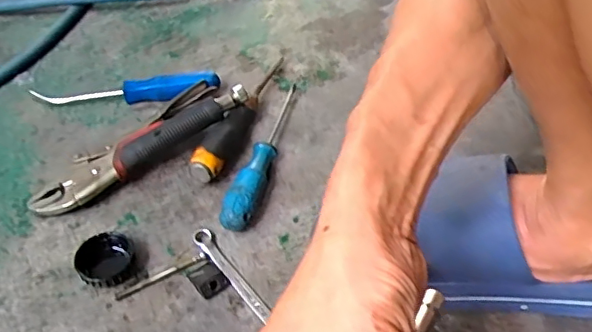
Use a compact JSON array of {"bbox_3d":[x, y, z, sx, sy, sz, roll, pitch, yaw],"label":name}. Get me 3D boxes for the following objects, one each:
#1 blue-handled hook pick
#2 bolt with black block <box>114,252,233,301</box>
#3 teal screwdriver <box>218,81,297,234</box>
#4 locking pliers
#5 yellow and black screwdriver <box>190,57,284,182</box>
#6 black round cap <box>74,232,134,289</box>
[{"bbox_3d":[-0.181,-0.079,0.590,0.196,0.026,0.037,-1,46,-1],"label":"blue-handled hook pick"},{"bbox_3d":[-0.097,0.094,0.435,0.079,0.014,0.041,-22,50,-20],"label":"bolt with black block"},{"bbox_3d":[-0.031,-0.016,0.528,0.027,0.027,0.193,9,47,9],"label":"teal screwdriver"},{"bbox_3d":[-0.149,-0.022,0.528,0.213,0.039,0.063,-31,53,-27],"label":"locking pliers"},{"bbox_3d":[-0.053,-0.061,0.564,0.029,0.031,0.201,12,47,12],"label":"yellow and black screwdriver"},{"bbox_3d":[-0.155,0.077,0.452,0.044,0.017,0.044,0,46,0],"label":"black round cap"}]

